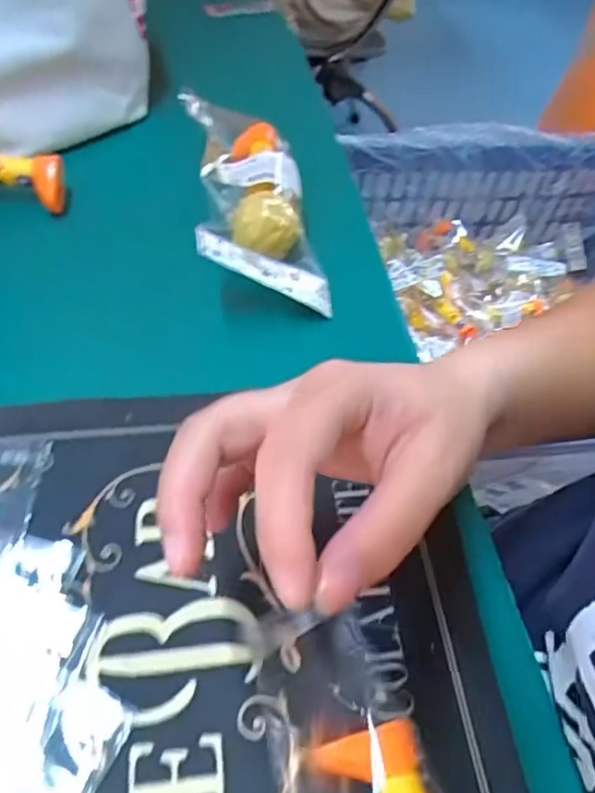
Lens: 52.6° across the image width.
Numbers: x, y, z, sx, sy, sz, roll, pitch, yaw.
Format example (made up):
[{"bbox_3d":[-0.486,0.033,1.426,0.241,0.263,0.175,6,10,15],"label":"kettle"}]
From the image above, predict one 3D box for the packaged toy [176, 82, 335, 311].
[{"bbox_3d":[-0.031,-0.143,0.416,0.080,0.048,0.194,-6,56,-8],"label":"packaged toy"}]

